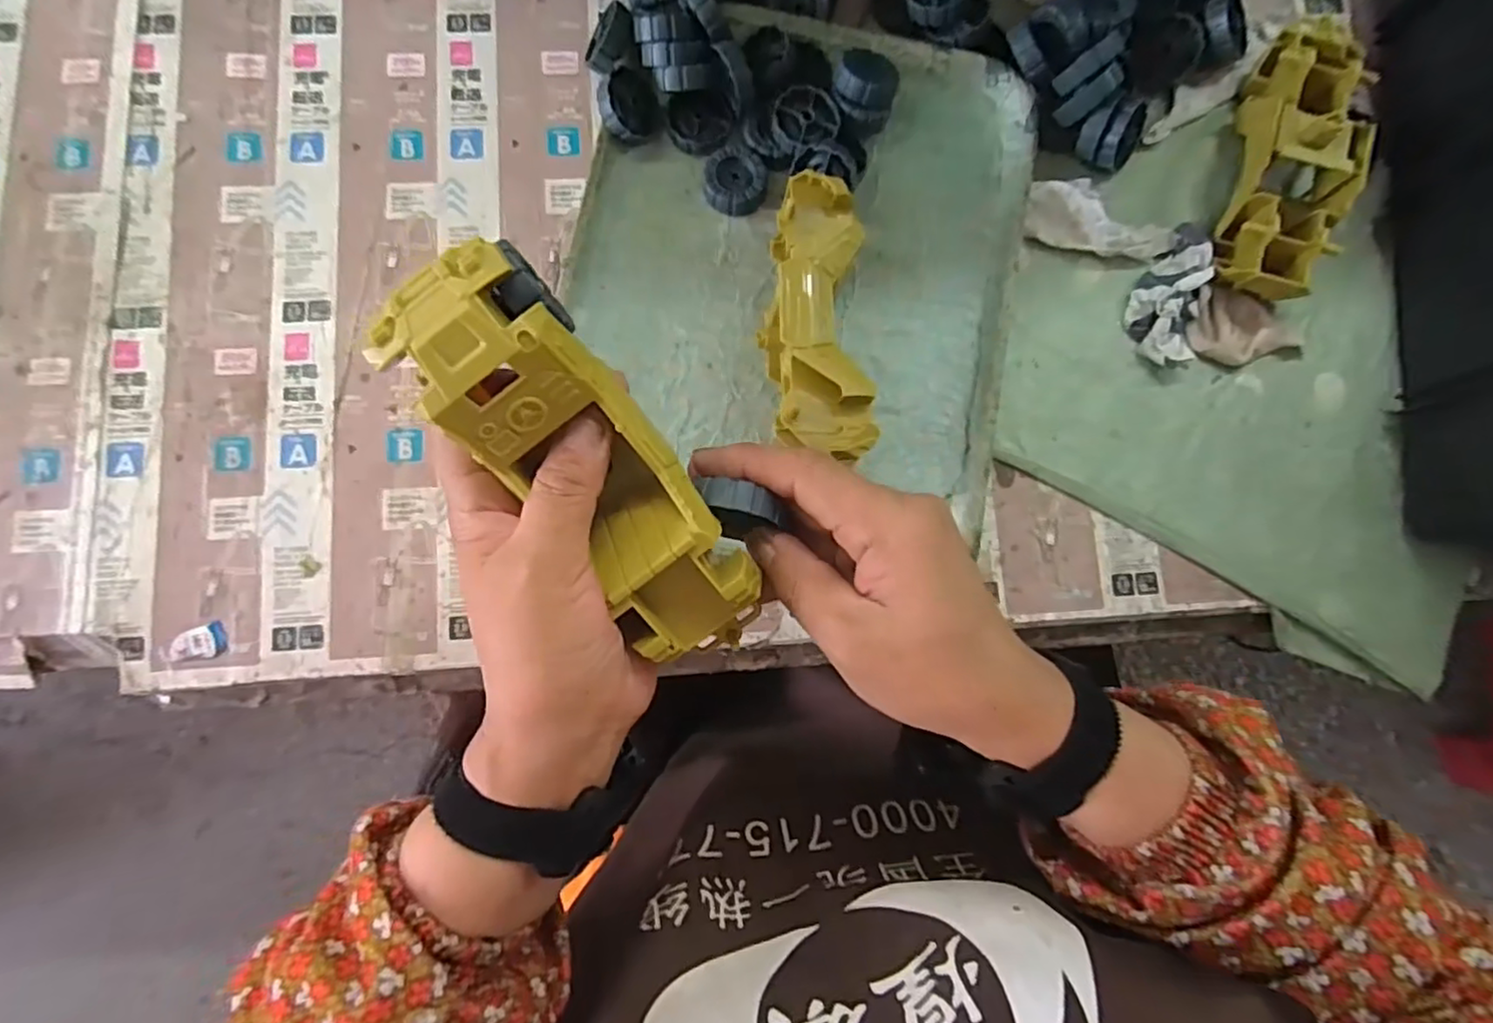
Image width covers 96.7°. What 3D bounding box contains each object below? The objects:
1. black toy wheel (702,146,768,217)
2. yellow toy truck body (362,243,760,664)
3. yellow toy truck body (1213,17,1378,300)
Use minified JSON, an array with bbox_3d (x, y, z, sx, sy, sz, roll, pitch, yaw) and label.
[{"bbox_3d":[-0.007,-0.200,0.399,0.037,0.011,0.040,0,83,-2],"label":"black toy wheel"},{"bbox_3d":[-0.052,-0.011,0.243,0.056,0.047,0.171,-39,112,-4],"label":"yellow toy truck body"},{"bbox_3d":[0.325,-0.211,0.391,0.061,0.041,0.175,16,83,0],"label":"yellow toy truck body"}]

